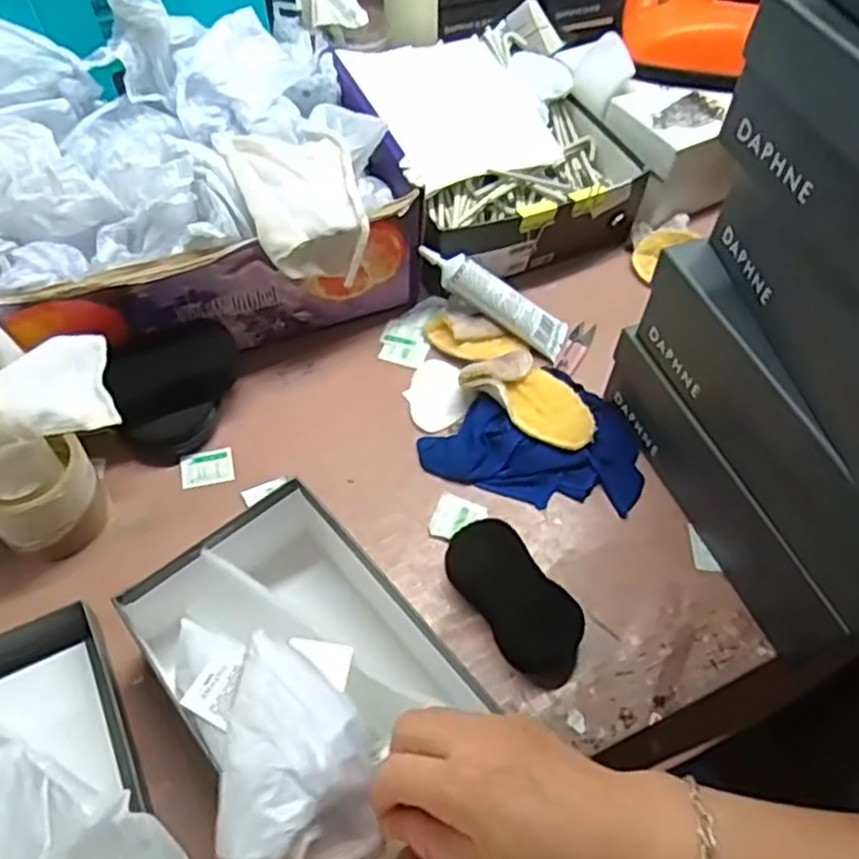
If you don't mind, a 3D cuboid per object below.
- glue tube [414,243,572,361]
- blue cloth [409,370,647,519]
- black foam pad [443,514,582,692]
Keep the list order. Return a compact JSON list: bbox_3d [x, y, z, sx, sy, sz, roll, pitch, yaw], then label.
[{"bbox_3d":[0.068,-0.133,0.737,0.171,0.025,0.045,32,56,-13],"label":"glue tube"},{"bbox_3d":[0.103,0.005,0.682,0.196,0.031,0.131,16,56,9],"label":"blue cloth"},{"bbox_3d":[0.070,0.135,0.585,0.060,0.031,0.137,-28,61,-20],"label":"black foam pad"}]

